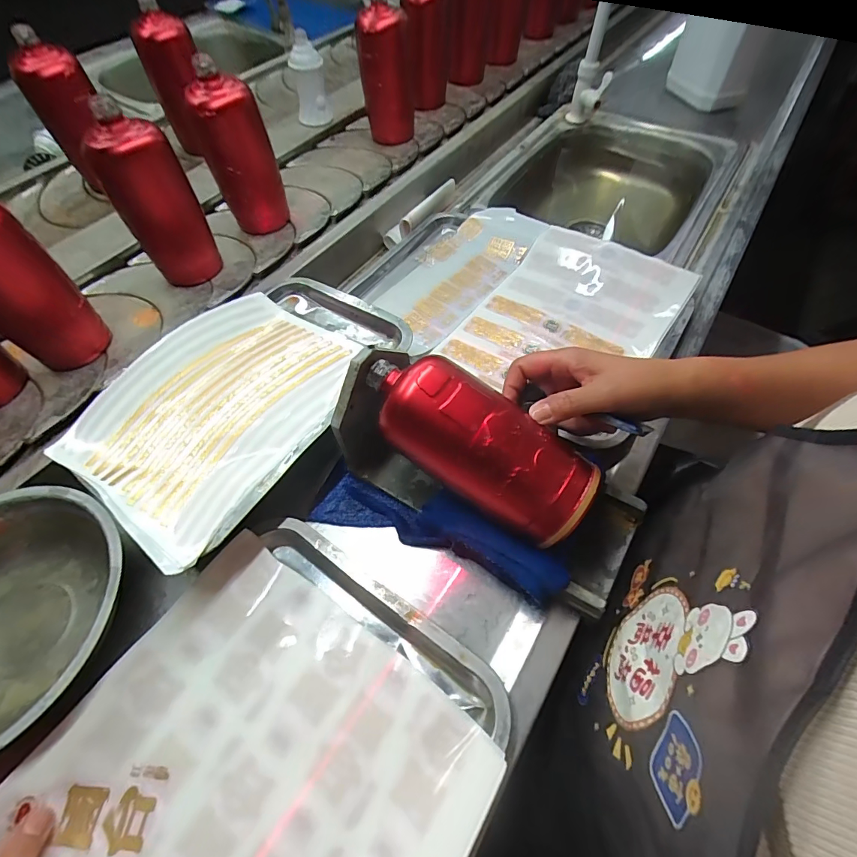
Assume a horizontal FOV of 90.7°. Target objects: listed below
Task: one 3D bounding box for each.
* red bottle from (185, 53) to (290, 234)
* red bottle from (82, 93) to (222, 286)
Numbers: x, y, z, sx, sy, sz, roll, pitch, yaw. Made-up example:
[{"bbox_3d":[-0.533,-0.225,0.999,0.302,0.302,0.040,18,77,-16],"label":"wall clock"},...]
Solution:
[{"bbox_3d":[-0.241,-0.348,0.545,0.072,0.180,0.061,6,60,3],"label":"red bottle"},{"bbox_3d":[-0.313,-0.262,0.497,0.066,0.173,0.070,4,60,3],"label":"red bottle"}]

